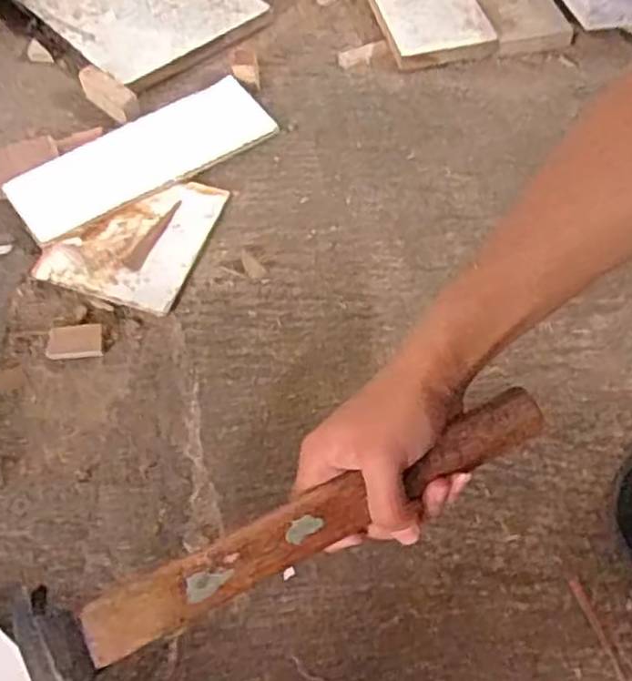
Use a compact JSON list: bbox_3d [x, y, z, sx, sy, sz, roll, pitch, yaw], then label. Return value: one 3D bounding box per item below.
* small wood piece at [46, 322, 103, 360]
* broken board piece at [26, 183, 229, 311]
[{"bbox_3d":[-0.188,0.001,0.570,0.042,0.006,0.027,-4,57,-2],"label":"small wood piece"},{"bbox_3d":[-0.152,-0.091,0.617,0.120,0.010,0.133,16,59,11],"label":"broken board piece"}]

